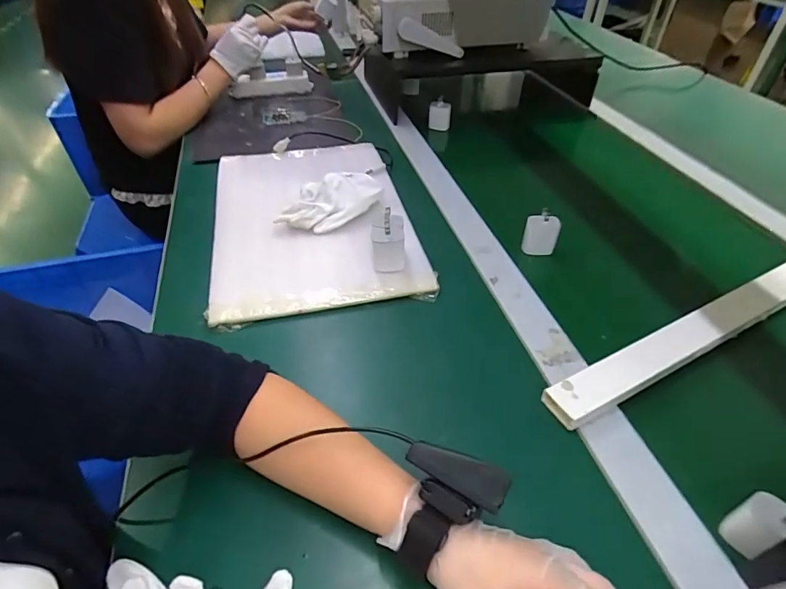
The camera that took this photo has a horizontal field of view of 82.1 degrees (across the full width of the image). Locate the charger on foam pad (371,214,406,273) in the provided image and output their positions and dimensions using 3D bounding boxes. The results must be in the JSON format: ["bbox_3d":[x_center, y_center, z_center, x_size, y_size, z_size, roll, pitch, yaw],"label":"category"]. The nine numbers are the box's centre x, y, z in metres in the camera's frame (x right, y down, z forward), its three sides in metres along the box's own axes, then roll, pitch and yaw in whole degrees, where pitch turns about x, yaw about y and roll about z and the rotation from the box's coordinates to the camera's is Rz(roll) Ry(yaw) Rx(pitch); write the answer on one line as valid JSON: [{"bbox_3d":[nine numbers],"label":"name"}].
[{"bbox_3d":[-0.007,-0.066,0.576,0.040,0.066,0.056,-1,43,-3],"label":"charger on foam pad"}]

